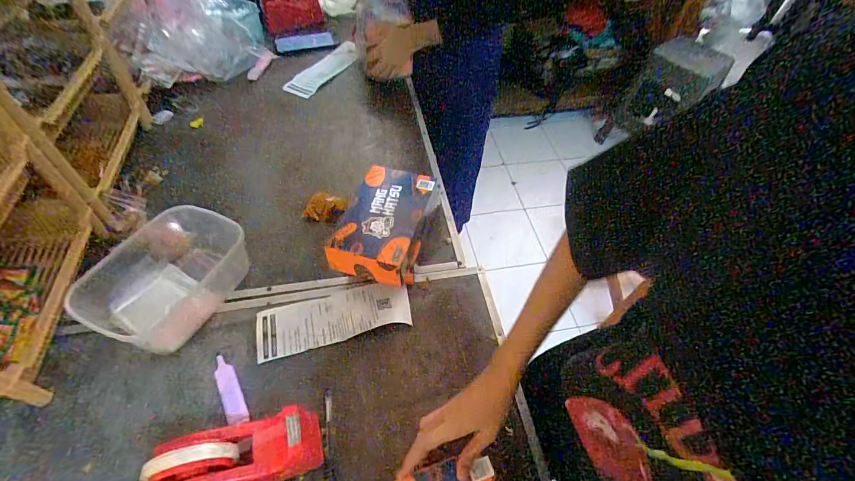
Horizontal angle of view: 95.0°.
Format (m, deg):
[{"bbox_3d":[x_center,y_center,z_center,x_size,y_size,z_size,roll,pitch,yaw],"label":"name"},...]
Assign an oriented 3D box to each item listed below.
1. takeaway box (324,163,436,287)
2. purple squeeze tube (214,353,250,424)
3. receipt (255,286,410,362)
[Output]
[{"bbox_3d":[-0.061,-0.035,0.586,0.122,0.046,0.188,15,54,8],"label":"takeaway box"},{"bbox_3d":[-0.257,0.192,0.509,0.024,0.009,0.098,-25,59,-20],"label":"purple squeeze tube"},{"bbox_3d":[-0.137,0.110,0.575,0.218,0.024,0.080,-11,55,-11],"label":"receipt"}]

